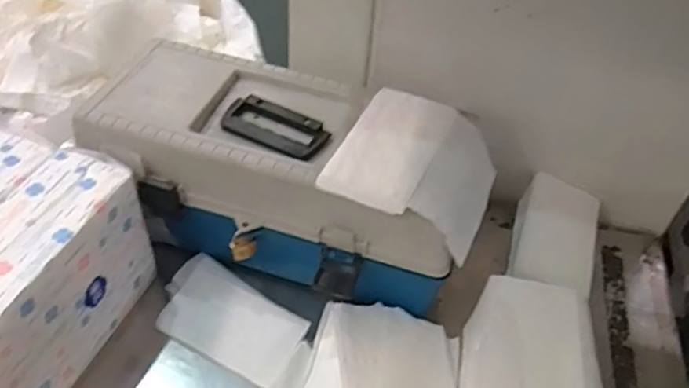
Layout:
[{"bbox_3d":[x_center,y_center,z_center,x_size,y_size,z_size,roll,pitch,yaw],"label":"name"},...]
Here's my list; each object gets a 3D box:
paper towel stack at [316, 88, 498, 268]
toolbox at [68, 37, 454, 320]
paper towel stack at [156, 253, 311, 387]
[{"bbox_3d":[0.070,-0.028,0.589,0.150,0.048,0.154,19,47,13],"label":"paper towel stack"},{"bbox_3d":[-0.070,-0.014,0.671,0.388,0.164,0.178,20,48,13],"label":"toolbox"},{"bbox_3d":[-0.126,0.134,0.649,0.163,0.009,0.096,27,49,19],"label":"paper towel stack"}]

